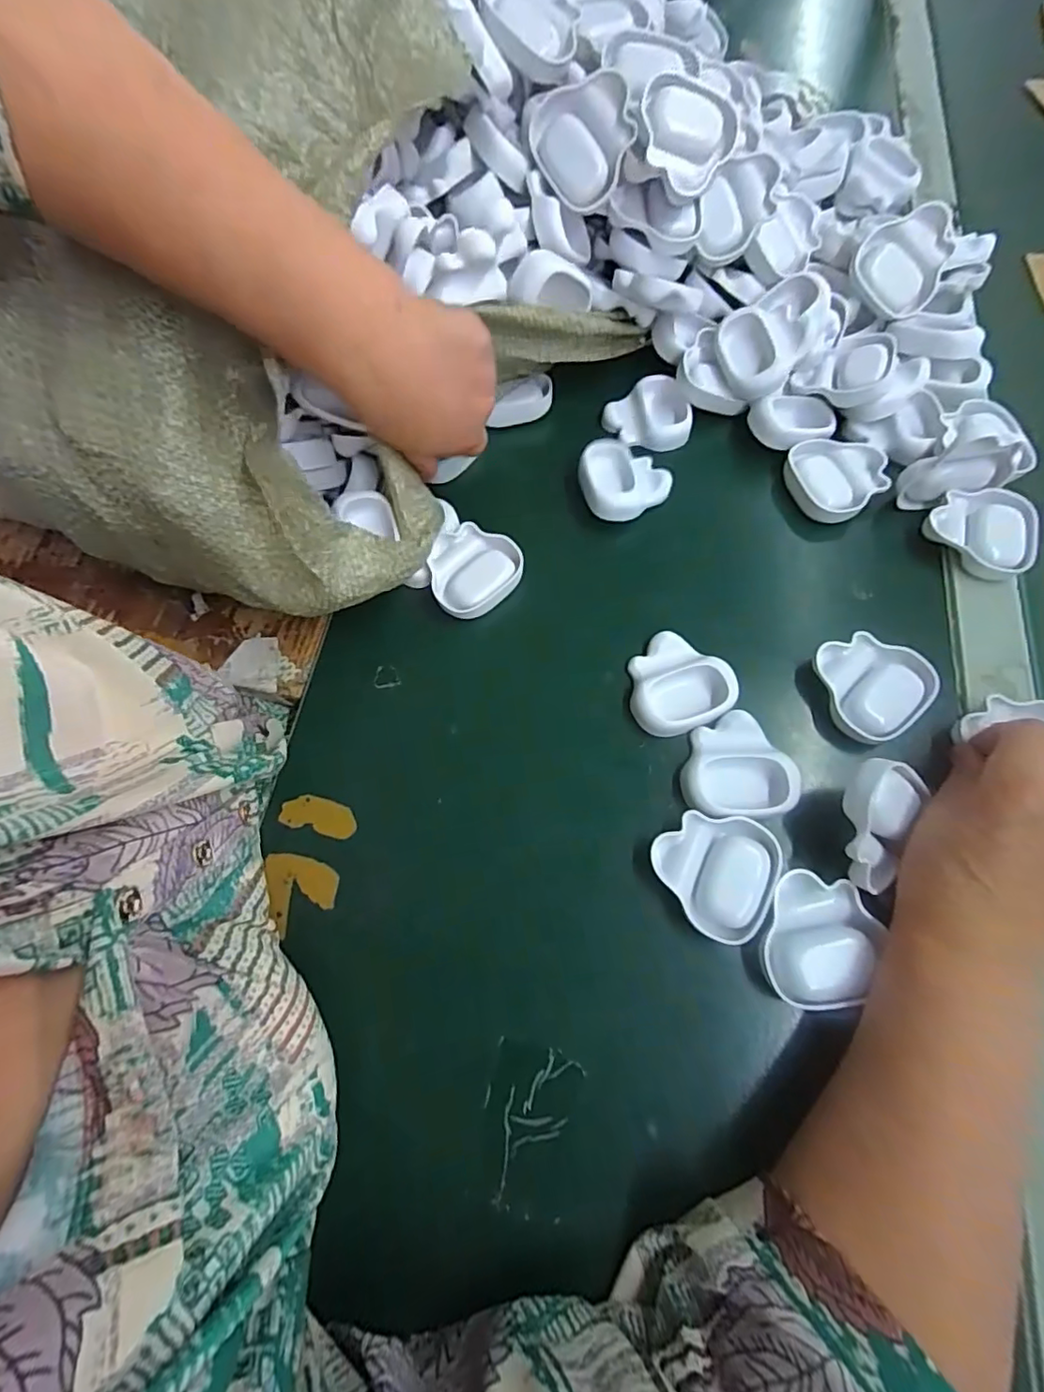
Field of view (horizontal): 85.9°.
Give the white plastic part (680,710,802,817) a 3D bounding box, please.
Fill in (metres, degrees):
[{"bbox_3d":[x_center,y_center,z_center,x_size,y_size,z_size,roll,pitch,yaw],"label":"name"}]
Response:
[{"bbox_3d":[0.121,0.039,0.319,0.059,0.021,0.059,1,69,-2],"label":"white plastic part"}]

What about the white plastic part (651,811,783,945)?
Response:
[{"bbox_3d":[0.101,0.093,0.299,0.061,0.018,0.062,23,69,18],"label":"white plastic part"}]

